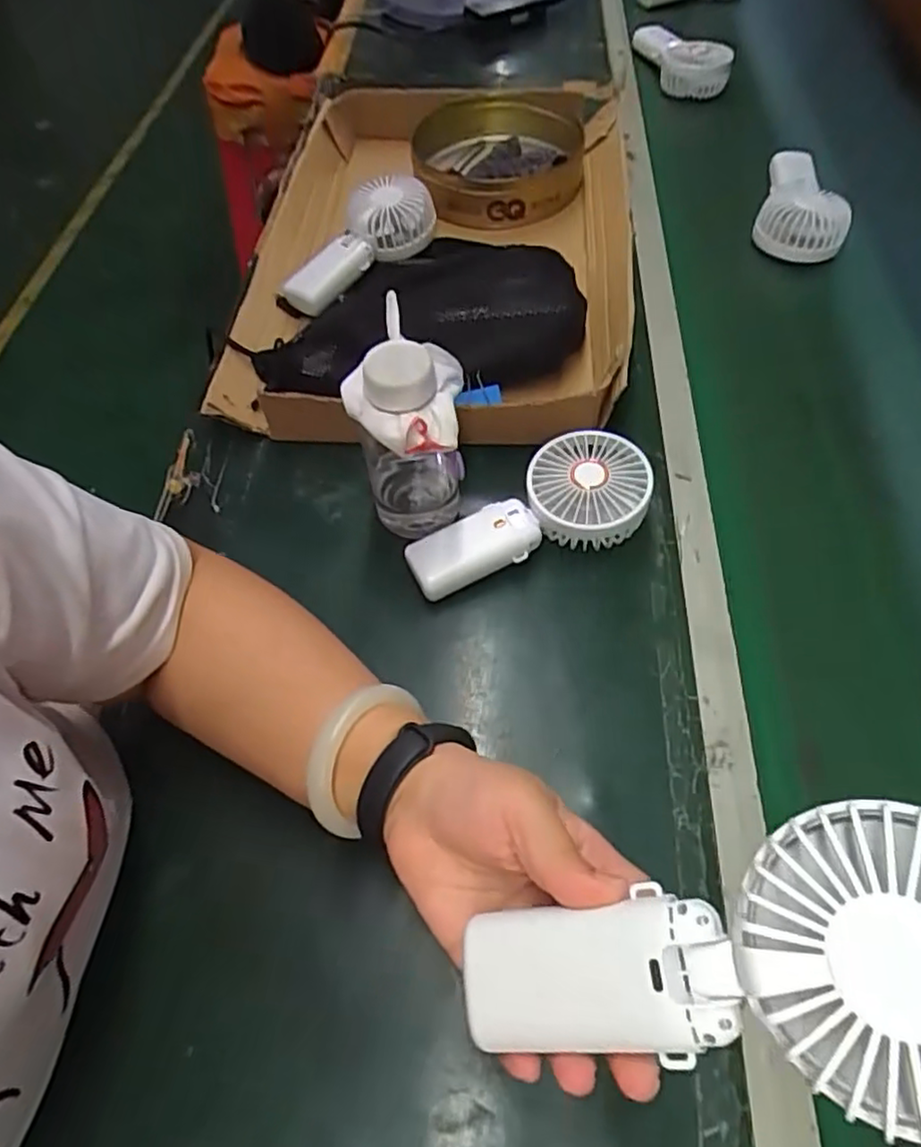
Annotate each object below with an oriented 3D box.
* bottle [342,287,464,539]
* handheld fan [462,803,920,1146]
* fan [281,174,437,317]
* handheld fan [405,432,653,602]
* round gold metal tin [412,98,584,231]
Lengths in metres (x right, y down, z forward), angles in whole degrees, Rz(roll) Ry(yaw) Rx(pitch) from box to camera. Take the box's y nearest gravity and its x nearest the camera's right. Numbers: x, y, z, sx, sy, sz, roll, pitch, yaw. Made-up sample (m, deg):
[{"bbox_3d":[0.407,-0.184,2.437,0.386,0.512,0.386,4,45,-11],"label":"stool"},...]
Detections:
[{"bbox_3d":[-0.036,-0.087,0.453,0.072,0.144,0.079,5,58,4],"label":"bottle"},{"bbox_3d":[0.083,0.128,0.213,0.176,0.030,0.077,-22,52,31],"label":"handheld fan"},{"bbox_3d":[-0.102,-0.328,0.651,0.183,0.054,0.069,-39,65,-21],"label":"fan"},{"bbox_3d":[0.050,-0.040,0.484,0.185,0.049,0.084,-18,59,-11],"label":"handheld fan"},{"bbox_3d":[0.040,-0.466,0.743,0.181,0.061,0.190,0,58,0],"label":"round gold metal tin"}]

